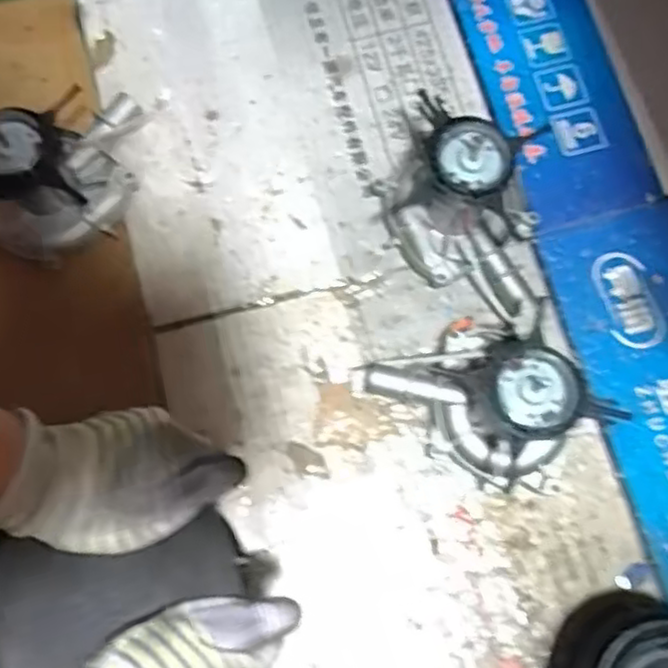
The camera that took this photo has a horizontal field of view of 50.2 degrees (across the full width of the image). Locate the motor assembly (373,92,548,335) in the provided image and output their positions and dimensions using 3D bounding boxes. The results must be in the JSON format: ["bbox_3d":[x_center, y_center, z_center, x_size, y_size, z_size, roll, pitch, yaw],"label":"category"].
[{"bbox_3d":[0.097,-0.090,0.533,0.140,0.097,0.105,23,76,5],"label":"motor assembly"}]

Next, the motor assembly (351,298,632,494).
[{"bbox_3d":[0.108,0.045,0.505,0.155,0.098,0.095,44,79,10],"label":"motor assembly"}]

